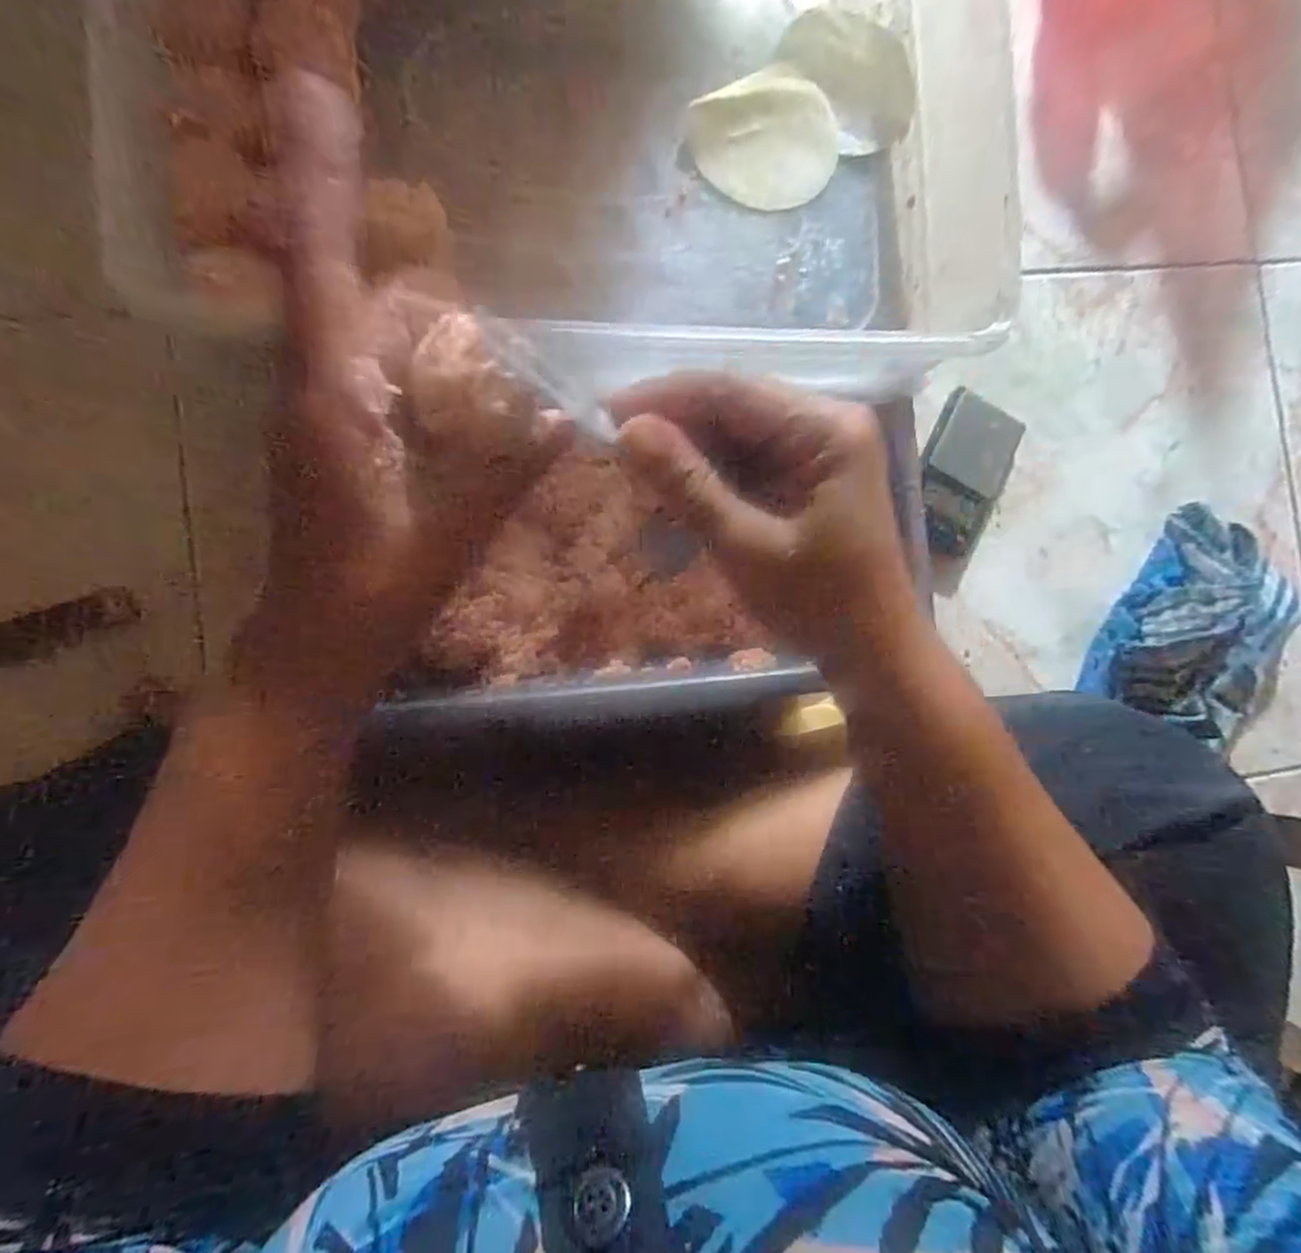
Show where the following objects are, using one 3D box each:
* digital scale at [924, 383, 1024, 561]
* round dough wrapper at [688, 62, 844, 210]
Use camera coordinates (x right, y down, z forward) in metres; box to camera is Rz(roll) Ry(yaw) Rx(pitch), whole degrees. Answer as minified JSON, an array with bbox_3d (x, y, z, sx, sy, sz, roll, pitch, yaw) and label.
[{"bbox_3d":[0.223,-0.104,0.493,0.059,0.023,0.111,22,84,-7],"label":"digital scale"},{"bbox_3d":[0.059,-0.240,0.345,0.072,0.008,0.064,-28,92,-9],"label":"round dough wrapper"}]

